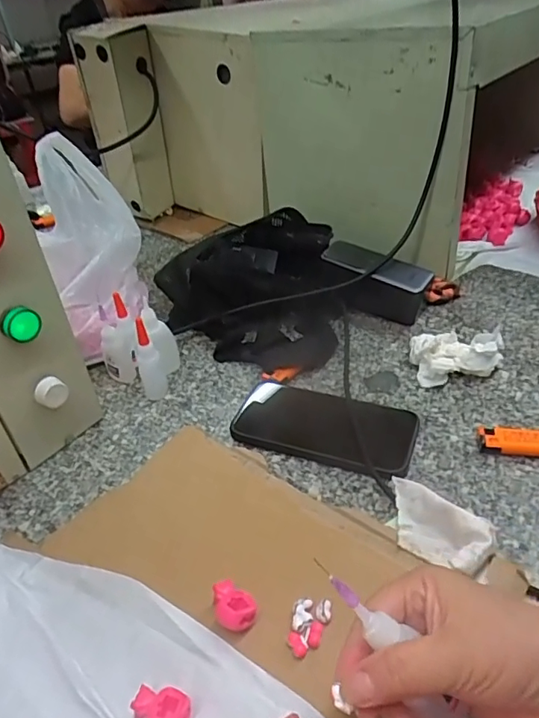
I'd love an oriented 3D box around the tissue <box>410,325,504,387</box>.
[{"bbox_3d":[0.191,-0.001,0.542,0.087,0.036,0.055,4,37,11],"label":"tissue"}]

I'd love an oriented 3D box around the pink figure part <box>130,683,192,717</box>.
[{"bbox_3d":[-0.060,0.199,0.297,0.032,0.016,0.024,8,38,16],"label":"pink figure part"}]

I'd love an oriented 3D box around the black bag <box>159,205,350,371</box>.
[{"bbox_3d":[-0.014,-0.101,0.658,0.210,0.091,0.224,6,38,15],"label":"black bag"}]

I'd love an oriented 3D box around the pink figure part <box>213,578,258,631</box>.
[{"bbox_3d":[-0.023,0.162,0.347,0.025,0.018,0.033,-18,38,-18],"label":"pink figure part"}]

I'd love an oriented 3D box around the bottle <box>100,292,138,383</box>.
[{"bbox_3d":[-0.163,-0.022,0.575,0.035,0.092,0.034,-3,23,-3],"label":"bottle"}]

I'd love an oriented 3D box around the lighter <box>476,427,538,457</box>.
[{"bbox_3d":[0.223,0.071,0.455,0.081,0.015,0.026,3,37,10],"label":"lighter"}]

